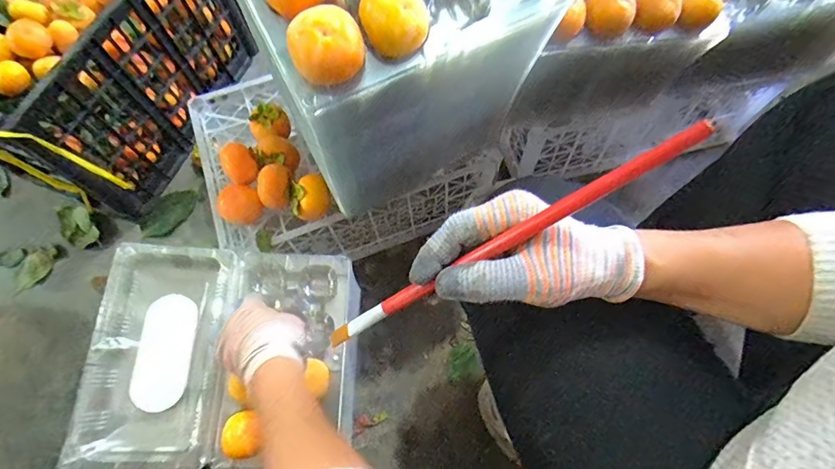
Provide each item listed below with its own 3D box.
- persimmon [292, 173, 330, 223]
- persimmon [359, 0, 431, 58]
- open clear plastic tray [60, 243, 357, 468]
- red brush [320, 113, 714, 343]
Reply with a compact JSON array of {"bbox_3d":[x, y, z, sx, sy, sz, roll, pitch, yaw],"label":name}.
[{"bbox_3d":[-0.154,-0.055,0.621,0.058,0.046,0.059,-1,67,3],"label":"persimmon"},{"bbox_3d":[-0.018,-0.173,0.347,0.053,0.036,0.053,-7,67,0],"label":"persimmon"},{"bbox_3d":[-0.236,0.148,0.541,0.296,0.082,0.260,-1,67,3],"label":"open clear plastic tray"},{"bbox_3d":[0.040,0.012,0.273,0.272,0.012,0.011,-33,65,24],"label":"red brush"}]

